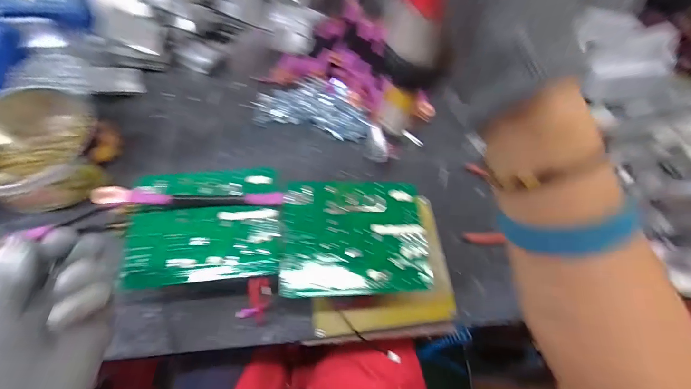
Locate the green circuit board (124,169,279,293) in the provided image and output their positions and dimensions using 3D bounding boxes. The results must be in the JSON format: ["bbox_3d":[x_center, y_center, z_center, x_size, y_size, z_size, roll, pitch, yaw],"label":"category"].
[{"bbox_3d":[-0.148,0.030,0.315,0.152,0.012,0.122,-5,66,-5],"label":"green circuit board"}]

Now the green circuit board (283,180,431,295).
[{"bbox_3d":[0.011,0.043,0.315,0.154,0.009,0.120,-1,69,-9],"label":"green circuit board"}]

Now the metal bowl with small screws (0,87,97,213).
[{"bbox_3d":[-0.389,-0.057,0.379,0.161,0.073,0.150,27,65,9],"label":"metal bowl with small screws"}]

